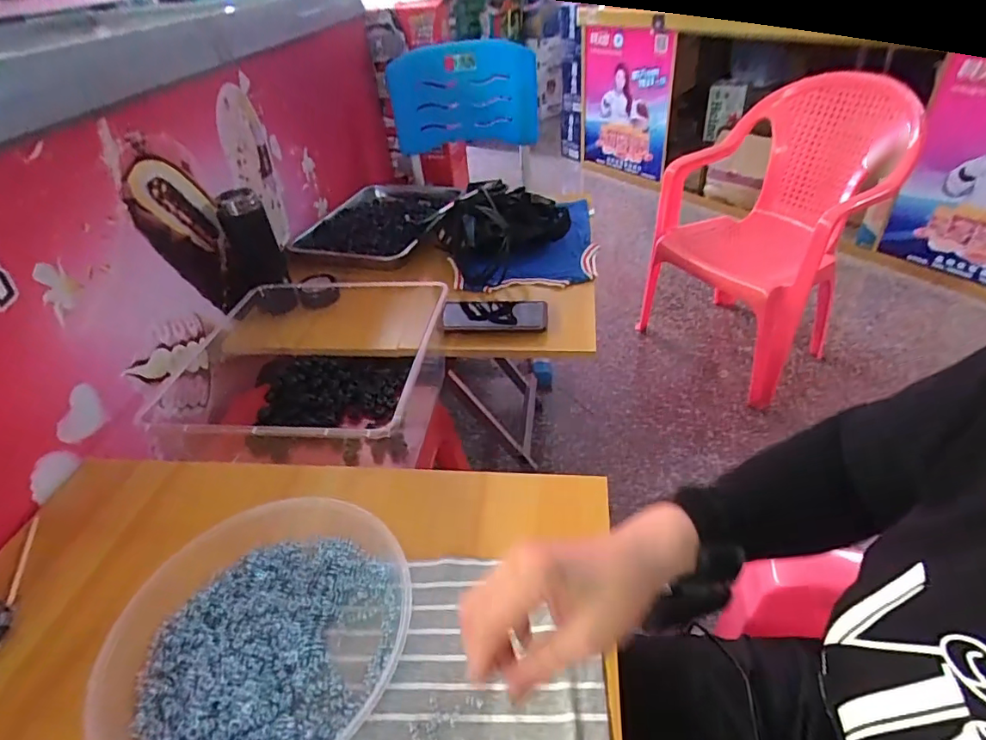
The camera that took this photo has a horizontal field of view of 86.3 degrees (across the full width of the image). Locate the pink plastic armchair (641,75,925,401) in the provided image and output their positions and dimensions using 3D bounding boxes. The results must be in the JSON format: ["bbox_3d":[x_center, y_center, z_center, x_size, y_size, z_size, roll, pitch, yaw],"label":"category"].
[{"bbox_3d":[0.670,-0.354,1.322,0.456,0.592,0.450,-29,44,-27],"label":"pink plastic armchair"}]

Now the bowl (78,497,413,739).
[{"bbox_3d":[-0.175,0.200,0.403,0.197,0.042,0.223,29,49,36],"label":"bowl"}]

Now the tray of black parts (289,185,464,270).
[{"bbox_3d":[-0.227,-0.319,1.102,0.294,0.058,0.369,8,40,17],"label":"tray of black parts"}]

